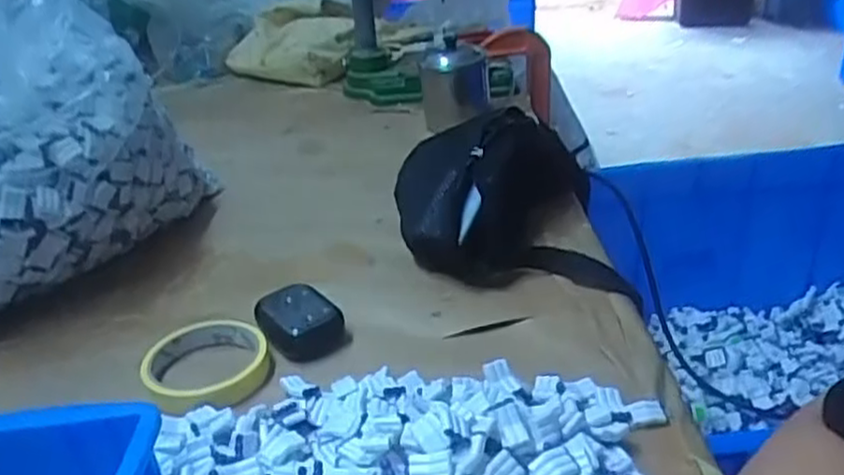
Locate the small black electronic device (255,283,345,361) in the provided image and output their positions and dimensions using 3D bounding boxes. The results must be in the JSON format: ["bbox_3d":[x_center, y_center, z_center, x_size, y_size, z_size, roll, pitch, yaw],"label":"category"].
[{"bbox_3d":[-0.101,0.067,0.574,0.071,0.027,0.050,21,37,39],"label":"small black electronic device"}]

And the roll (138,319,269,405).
[{"bbox_3d":[-0.159,0.095,0.535,0.088,0.021,0.095,-4,28,2],"label":"roll"}]

